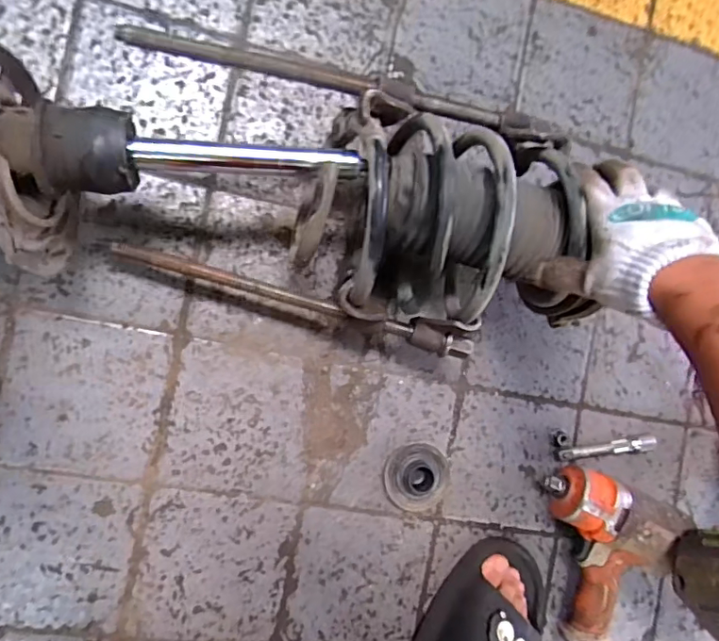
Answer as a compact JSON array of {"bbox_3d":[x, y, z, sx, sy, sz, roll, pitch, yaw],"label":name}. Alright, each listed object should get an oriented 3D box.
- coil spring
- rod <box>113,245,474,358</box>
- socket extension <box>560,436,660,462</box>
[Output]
[{"bbox_3d":[0.070,-0.079,0.502,0.241,0.175,0.167,-4,94,-9],"label":"coil spring"},{"bbox_3d":[-0.053,-0.021,0.504,0.339,0.027,0.023,17,86,-11],"label":"rod"},{"bbox_3d":[0.292,0.152,0.624,0.119,0.022,0.021,-5,91,-11],"label":"socket extension"}]

